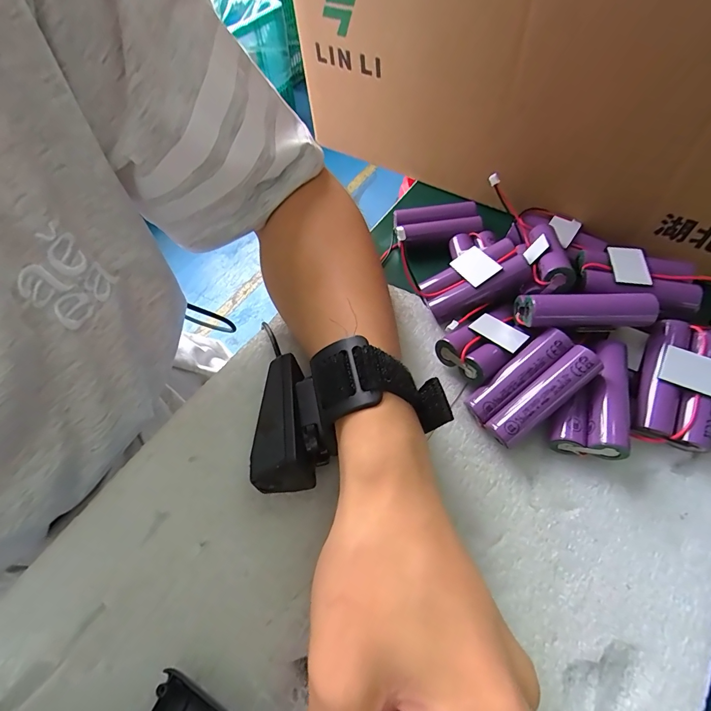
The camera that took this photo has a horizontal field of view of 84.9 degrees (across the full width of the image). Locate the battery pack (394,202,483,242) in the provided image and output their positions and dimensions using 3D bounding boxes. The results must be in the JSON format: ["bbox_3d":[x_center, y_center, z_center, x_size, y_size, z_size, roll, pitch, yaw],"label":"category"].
[{"bbox_3d":[0.064,-0.106,0.310,0.064,0.014,0.032,-1,59,2],"label":"battery pack"}]

